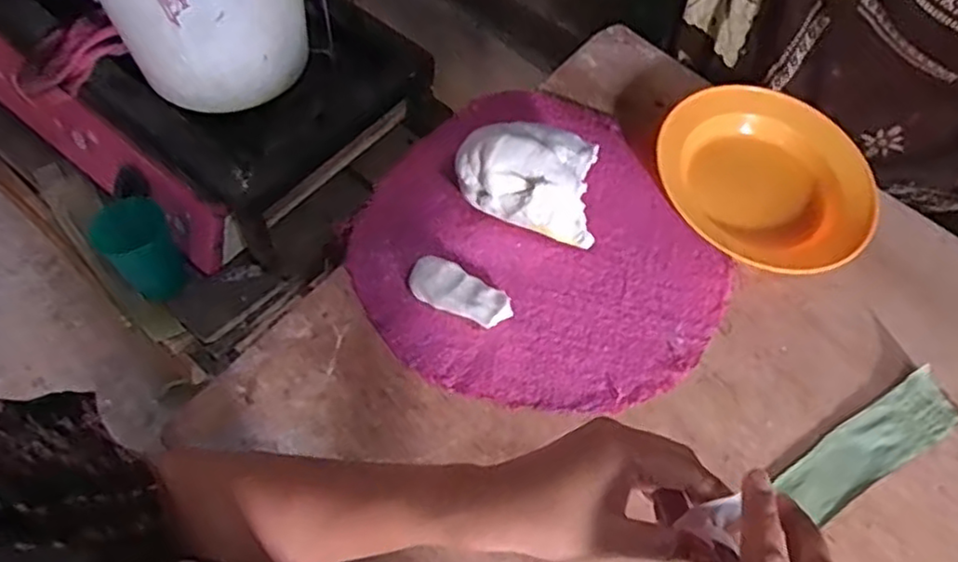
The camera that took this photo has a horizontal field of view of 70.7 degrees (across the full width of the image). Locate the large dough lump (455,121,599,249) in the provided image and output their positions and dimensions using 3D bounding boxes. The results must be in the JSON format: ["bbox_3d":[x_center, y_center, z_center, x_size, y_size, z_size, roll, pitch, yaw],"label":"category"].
[{"bbox_3d":[0.045,-0.090,0.622,0.132,0.086,0.089,11,62,2],"label":"large dough lump"}]

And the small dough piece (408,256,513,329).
[{"bbox_3d":[-0.016,0.012,0.590,0.090,0.030,0.038,25,63,9],"label":"small dough piece"}]

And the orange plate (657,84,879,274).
[{"bbox_3d":[0.292,-0.099,0.683,0.202,0.039,0.208,2,62,-3],"label":"orange plate"}]

